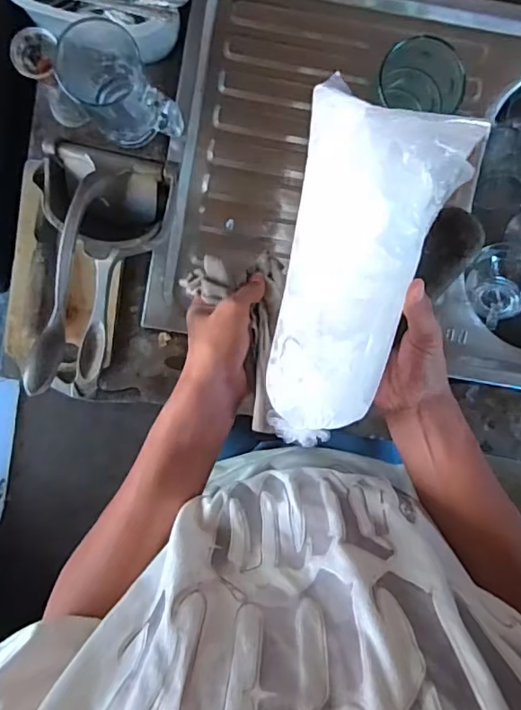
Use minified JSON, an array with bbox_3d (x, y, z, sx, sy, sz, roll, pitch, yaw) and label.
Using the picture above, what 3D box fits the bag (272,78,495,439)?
[{"bbox_3d":[0.065,-0.054,0.392,0.098,0.074,0.255,12,107,-2],"label":"bag"}]

